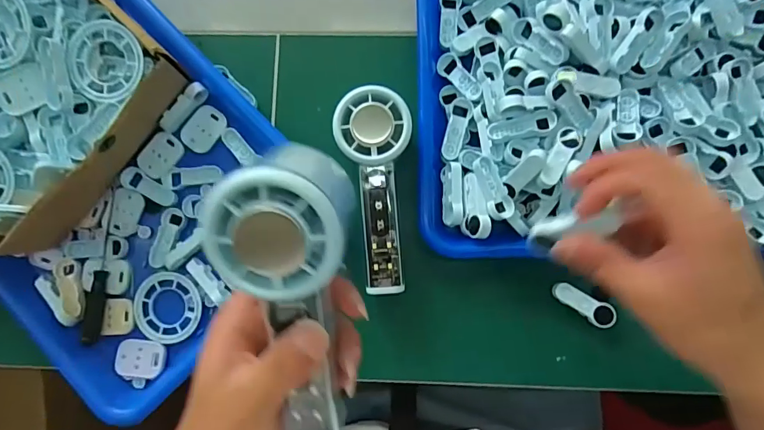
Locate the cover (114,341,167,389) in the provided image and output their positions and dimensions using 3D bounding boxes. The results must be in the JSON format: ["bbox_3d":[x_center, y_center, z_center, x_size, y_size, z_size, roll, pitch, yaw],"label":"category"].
[{"bbox_3d":[-0.202,0.124,0.368,0.036,0.014,0.038,7,83,4],"label":"cover"}]

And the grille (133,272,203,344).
[{"bbox_3d":[-0.181,0.076,0.369,0.051,0.010,0.055,0,83,3],"label":"grille"}]

